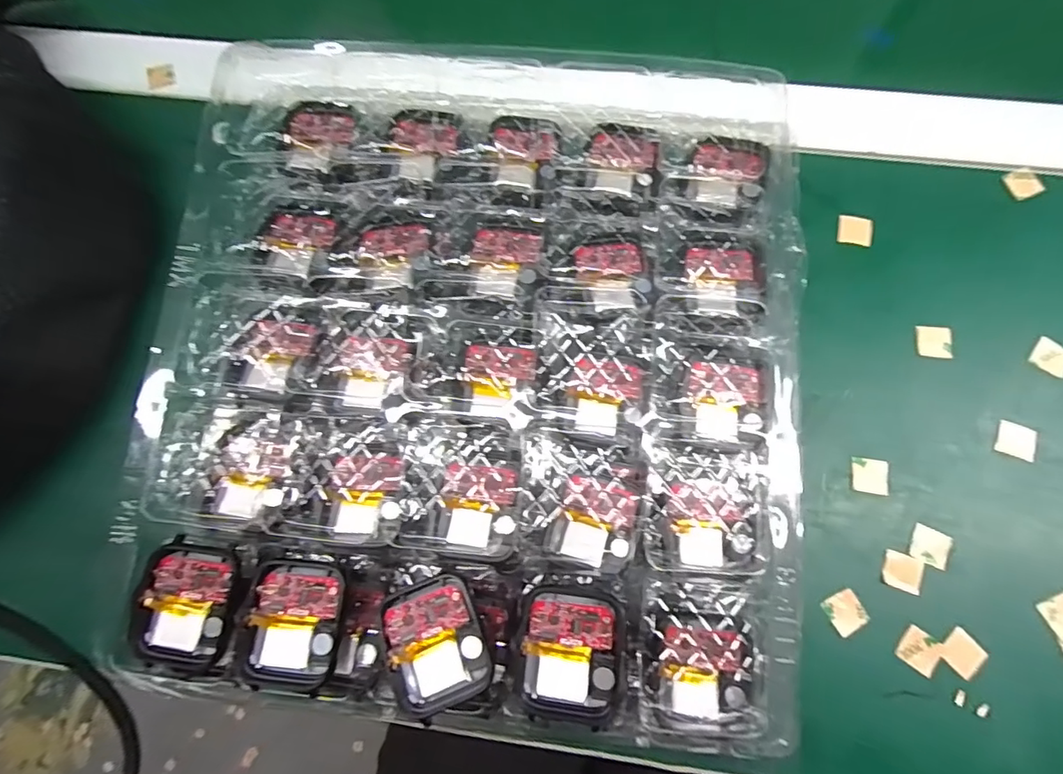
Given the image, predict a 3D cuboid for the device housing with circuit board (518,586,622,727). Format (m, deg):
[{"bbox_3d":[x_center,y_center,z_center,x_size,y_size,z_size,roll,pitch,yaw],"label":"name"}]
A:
[{"bbox_3d":[0.014,0.097,0.182,0.036,0.013,0.043,6,77,4],"label":"device housing with circuit board"}]

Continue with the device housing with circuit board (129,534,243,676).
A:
[{"bbox_3d":[-0.132,0.086,0.190,0.040,0.010,0.048,12,77,5],"label":"device housing with circuit board"}]

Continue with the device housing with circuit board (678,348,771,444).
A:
[{"bbox_3d":[0.084,0.004,0.208,0.037,0.014,0.044,8,77,4],"label":"device housing with circuit board"}]

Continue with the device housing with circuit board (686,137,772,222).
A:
[{"bbox_3d":[0.093,-0.098,0.232,0.035,0.008,0.040,9,77,4],"label":"device housing with circuit board"}]

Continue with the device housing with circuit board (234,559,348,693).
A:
[{"bbox_3d":[-0.089,0.090,0.187,0.037,0.014,0.044,7,77,4],"label":"device housing with circuit board"}]

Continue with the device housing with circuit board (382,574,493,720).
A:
[{"bbox_3d":[-0.035,0.094,0.180,0.034,0.007,0.043,-19,77,-2],"label":"device housing with circuit board"}]

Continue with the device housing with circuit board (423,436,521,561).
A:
[{"bbox_3d":[-0.023,0.045,0.198,0.034,0.008,0.047,8,77,4],"label":"device housing with circuit board"}]

